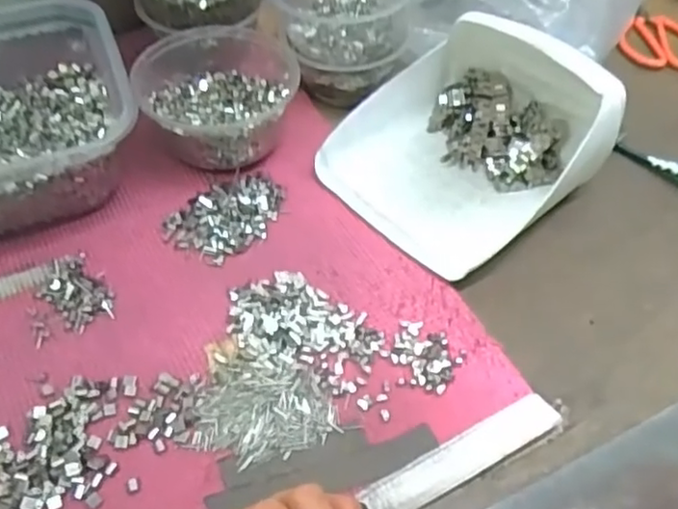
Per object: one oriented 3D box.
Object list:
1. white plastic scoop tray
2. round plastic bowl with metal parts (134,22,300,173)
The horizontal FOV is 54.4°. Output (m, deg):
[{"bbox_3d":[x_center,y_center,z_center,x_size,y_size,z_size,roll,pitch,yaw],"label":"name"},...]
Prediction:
[{"bbox_3d":[0.091,-0.085,0.460,0.171,0.080,0.155,-36,60,-25],"label":"white plastic scoop tray"},{"bbox_3d":[-0.090,-0.119,0.496,0.110,0.057,0.128,-17,54,-13],"label":"round plastic bowl with metal parts"}]

